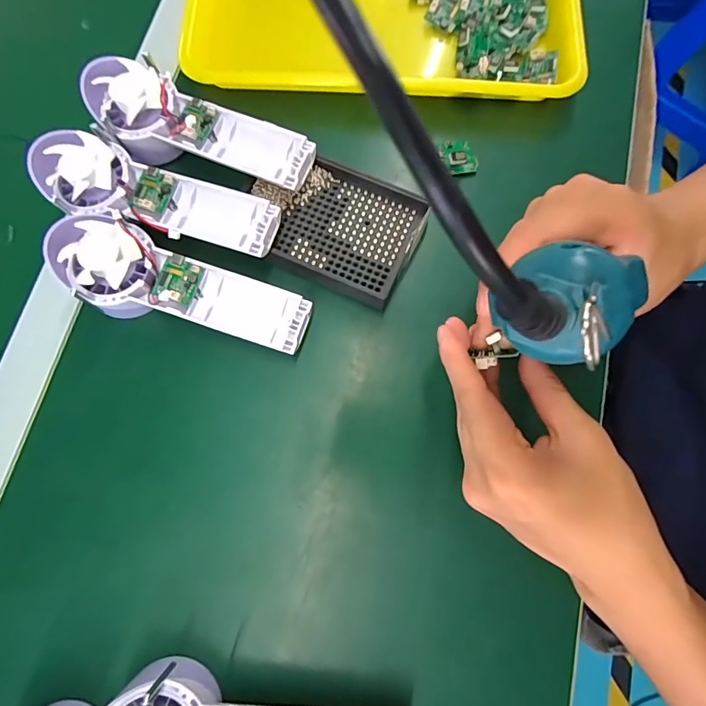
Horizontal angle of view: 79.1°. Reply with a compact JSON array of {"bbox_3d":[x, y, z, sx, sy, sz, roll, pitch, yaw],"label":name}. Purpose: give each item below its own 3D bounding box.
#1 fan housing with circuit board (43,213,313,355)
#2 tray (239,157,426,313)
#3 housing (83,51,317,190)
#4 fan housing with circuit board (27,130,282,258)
[{"bbox_3d":[-0.119,-0.042,0.297,0.171,0.041,0.063,23,78,5],"label":"fan housing with circuit board"},{"bbox_3d":[-0.018,-0.099,0.334,0.132,0.026,0.091,23,78,5],"label":"tray"},{"bbox_3d":[-0.113,-0.173,0.328,0.175,0.039,0.065,16,78,3],"label":"housing"},{"bbox_3d":[-0.140,-0.115,0.315,0.177,0.037,0.062,15,77,3],"label":"fan housing with circuit board"}]

